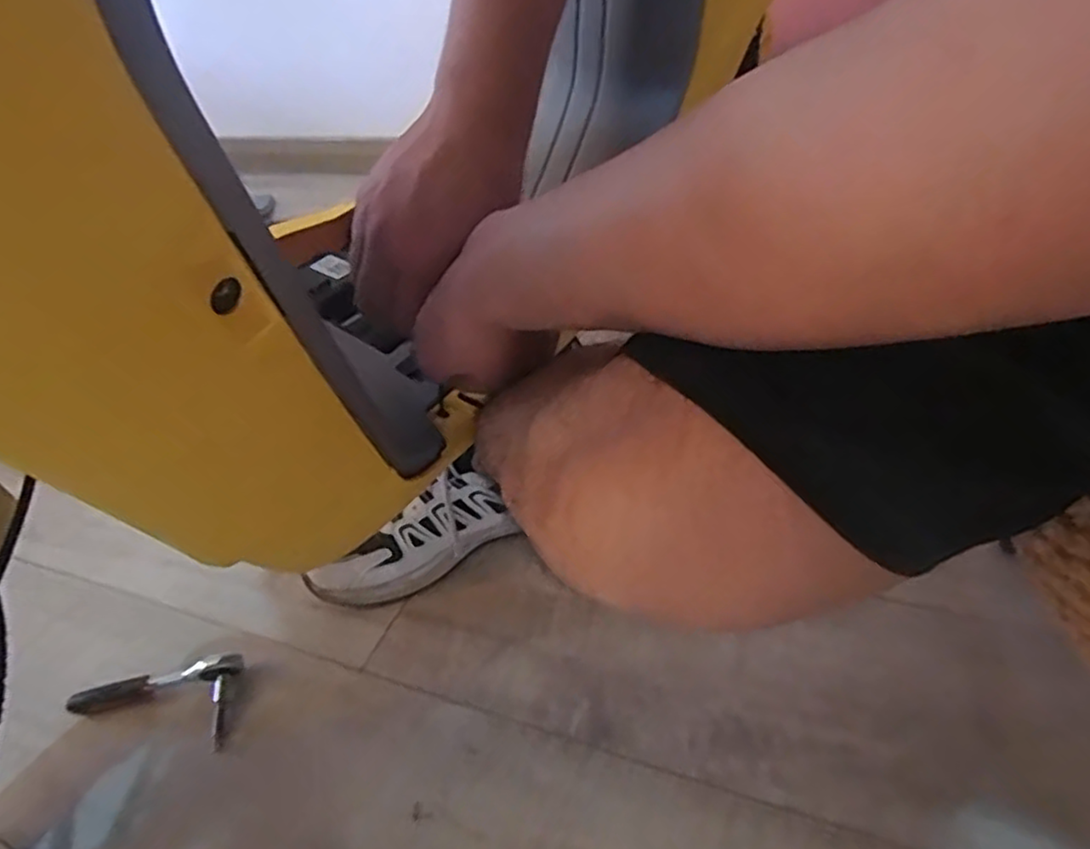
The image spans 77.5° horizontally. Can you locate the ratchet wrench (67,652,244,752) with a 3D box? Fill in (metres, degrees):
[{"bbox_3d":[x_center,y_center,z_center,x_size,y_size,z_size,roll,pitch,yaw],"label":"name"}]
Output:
[{"bbox_3d":[-0.322,0.226,0.554,0.137,0.023,0.067,-5,37,4],"label":"ratchet wrench"}]

